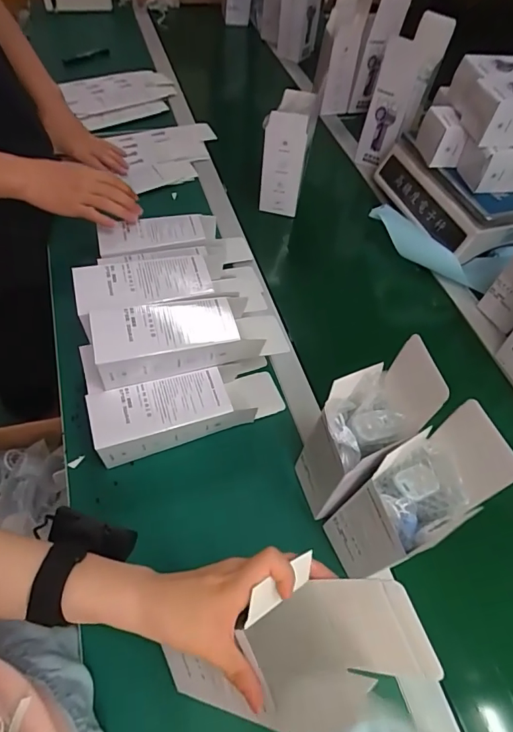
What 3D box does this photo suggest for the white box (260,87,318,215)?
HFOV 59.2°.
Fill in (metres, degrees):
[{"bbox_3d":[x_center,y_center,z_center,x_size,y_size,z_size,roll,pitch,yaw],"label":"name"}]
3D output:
[{"bbox_3d":[0.051,-0.372,0.819,0.080,0.213,0.071,8,55,0],"label":"white box"}]

